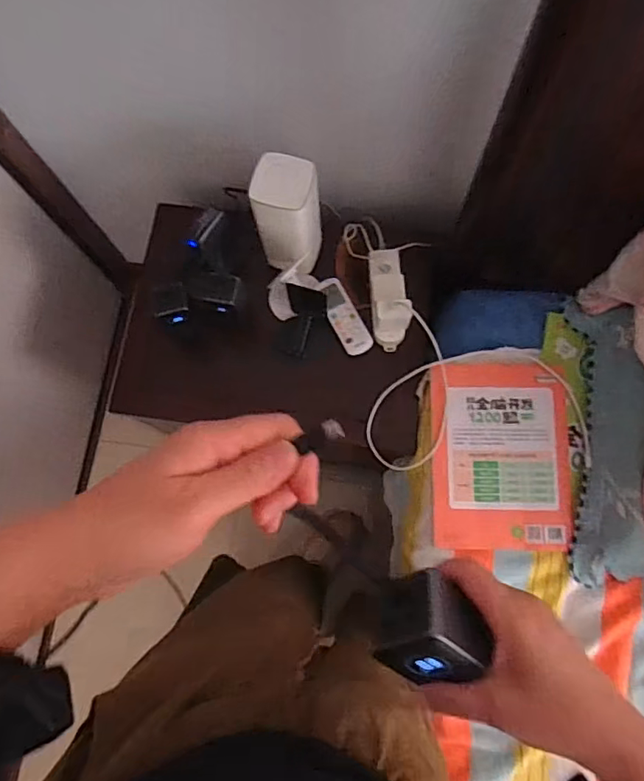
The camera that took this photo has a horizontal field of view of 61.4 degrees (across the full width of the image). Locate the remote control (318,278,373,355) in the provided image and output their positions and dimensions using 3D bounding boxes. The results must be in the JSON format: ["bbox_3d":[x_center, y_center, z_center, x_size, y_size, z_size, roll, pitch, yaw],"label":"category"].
[{"bbox_3d":[0.037,-0.126,0.919,0.047,0.014,0.138,-27,77,-5],"label":"remote control"}]

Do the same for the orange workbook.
[{"bbox_3d":[0.271,0.096,0.818,0.203,0.014,0.275,1,76,2],"label":"orange workbook"}]

